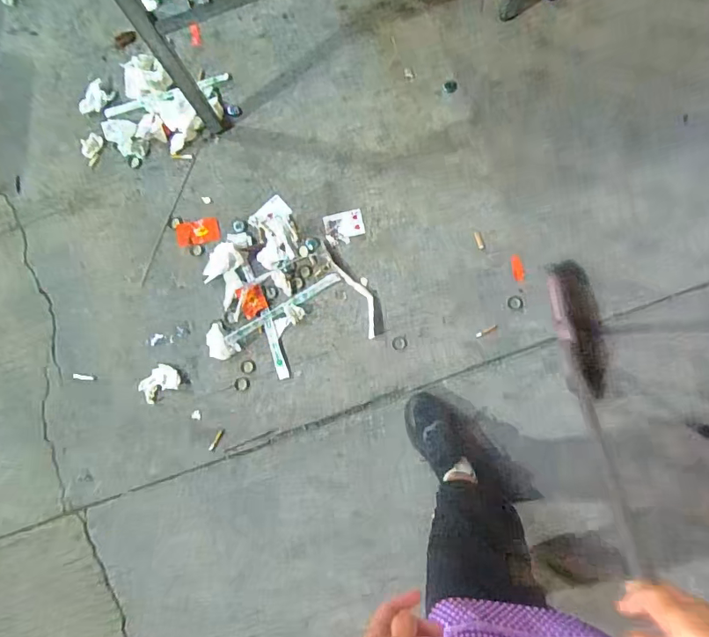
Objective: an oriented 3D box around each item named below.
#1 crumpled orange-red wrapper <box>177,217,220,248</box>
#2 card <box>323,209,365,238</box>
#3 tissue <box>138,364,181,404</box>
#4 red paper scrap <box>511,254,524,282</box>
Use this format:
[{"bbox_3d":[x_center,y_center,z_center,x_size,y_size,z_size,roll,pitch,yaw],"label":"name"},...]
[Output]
[{"bbox_3d":[-0.356,-0.197,1.131,0.098,0.008,0.057,-11,84,3],"label":"crumpled orange-red wrapper"},{"bbox_3d":[-0.024,-0.213,1.120,0.086,0.004,0.062,-12,84,3],"label":"card"},{"bbox_3d":[-0.435,0.143,1.103,0.089,0.014,0.063,-38,84,0],"label":"tissue"},{"bbox_3d":[0.355,-0.110,1.074,0.023,0.006,0.059,-10,85,3],"label":"red paper scrap"}]

